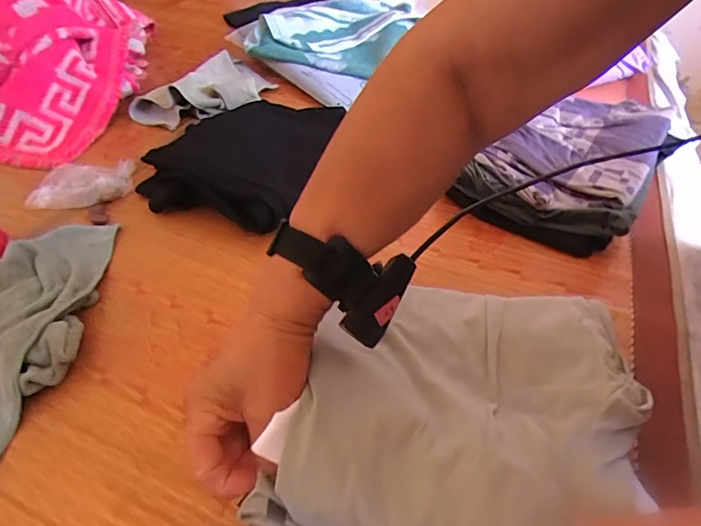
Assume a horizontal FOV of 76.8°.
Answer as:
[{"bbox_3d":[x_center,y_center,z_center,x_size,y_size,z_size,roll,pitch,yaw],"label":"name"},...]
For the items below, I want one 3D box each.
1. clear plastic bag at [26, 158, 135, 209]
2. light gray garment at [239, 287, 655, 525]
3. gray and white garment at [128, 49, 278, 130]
[{"bbox_3d":[-0.383,-0.111,0.630,0.140,0.032,0.087,-25,51,-25],"label":"clear plastic bag"},{"bbox_3d":[0.091,0.092,0.318,0.231,0.067,0.246,13,45,14],"label":"light gray garment"},{"bbox_3d":[-0.263,-0.326,0.828,0.158,0.054,0.251,27,50,23],"label":"gray and white garment"}]

